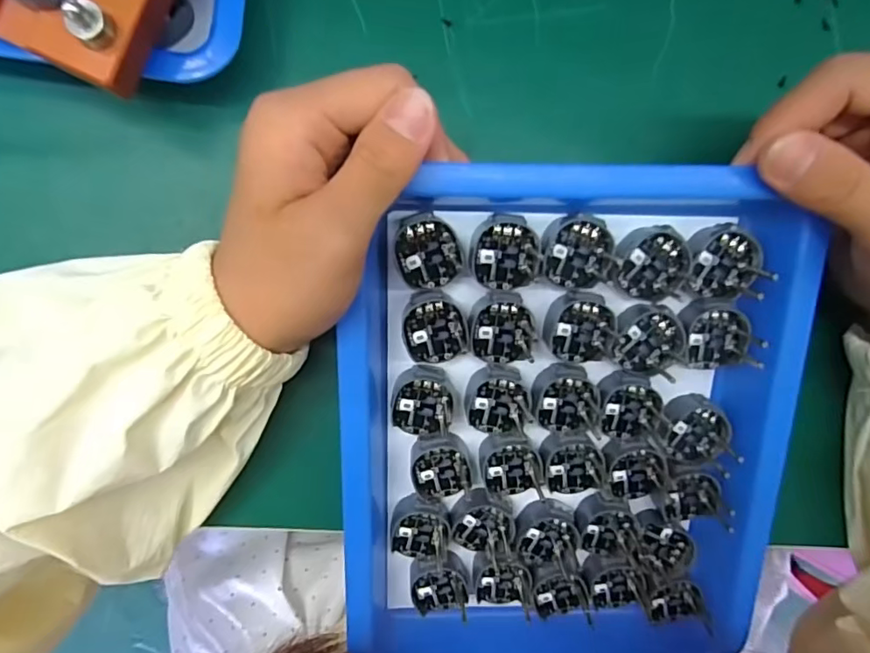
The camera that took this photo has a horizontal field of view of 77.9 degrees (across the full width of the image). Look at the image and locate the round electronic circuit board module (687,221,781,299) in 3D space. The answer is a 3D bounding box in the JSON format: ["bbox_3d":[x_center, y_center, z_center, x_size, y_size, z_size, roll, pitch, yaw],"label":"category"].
[{"bbox_3d":[0.113,-0.025,0.209,0.027,0.012,0.028,0,91,-3],"label":"round electronic circuit board module"}]

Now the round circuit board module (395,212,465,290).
[{"bbox_3d":[-0.003,-0.029,0.203,0.024,0.009,0.028,-15,108,-2],"label":"round circuit board module"}]

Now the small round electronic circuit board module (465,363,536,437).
[{"bbox_3d":[0.025,0.031,0.222,0.025,0.010,0.030,-14,91,-3],"label":"small round electronic circuit board module"}]

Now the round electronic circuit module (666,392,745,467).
[{"bbox_3d":[0.110,0.044,0.227,0.026,0.009,0.030,-15,91,-3],"label":"round electronic circuit module"}]

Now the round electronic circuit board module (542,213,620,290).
[{"bbox_3d":[0.055,-0.028,0.205,0.027,0.010,0.027,0,91,-3],"label":"round electronic circuit board module"}]

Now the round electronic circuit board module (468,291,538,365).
[{"bbox_3d":[0.026,0.001,0.211,0.025,0.006,0.029,-12,91,-3],"label":"round electronic circuit board module"}]

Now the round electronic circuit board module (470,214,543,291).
[{"bbox_3d":[0.027,-0.028,0.205,0.027,0.009,0.027,-1,107,-4],"label":"round electronic circuit board module"}]

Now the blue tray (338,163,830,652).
[{"bbox_3d":[0.053,0.052,0.223,0.173,0.026,0.222,1,104,-2],"label":"blue tray"}]

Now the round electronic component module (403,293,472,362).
[{"bbox_3d":[0.000,0.000,0.210,0.025,0.005,0.027,0,91,-3],"label":"round electronic component module"}]

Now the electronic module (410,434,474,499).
[{"bbox_3d":[0.003,0.059,0.228,0.025,0.010,0.028,0,91,-3],"label":"electronic module"}]

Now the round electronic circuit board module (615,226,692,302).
[{"bbox_3d":[0.084,-0.024,0.207,0.026,0.010,0.027,0,91,-3],"label":"round electronic circuit board module"}]

